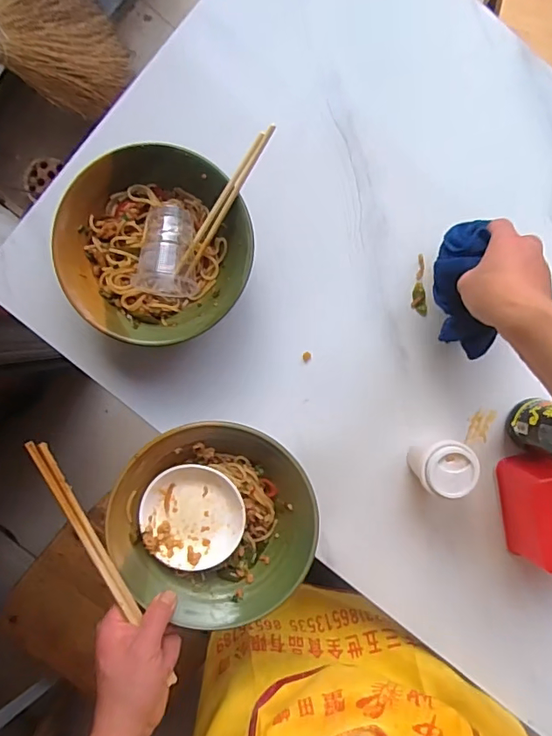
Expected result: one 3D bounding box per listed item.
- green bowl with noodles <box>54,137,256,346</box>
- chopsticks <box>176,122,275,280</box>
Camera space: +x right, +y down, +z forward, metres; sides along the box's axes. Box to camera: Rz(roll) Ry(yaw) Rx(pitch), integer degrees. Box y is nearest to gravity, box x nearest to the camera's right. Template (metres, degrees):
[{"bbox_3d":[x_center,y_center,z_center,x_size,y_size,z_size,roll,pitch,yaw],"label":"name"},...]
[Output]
[{"bbox_3d":[-0.120,-0.121,0.506,0.180,0.069,0.192,0,94,-2],"label":"green bowl with noodles"},{"bbox_3d":[-0.051,-0.160,0.481,0.016,0.014,0.163,36,113,-4],"label":"chopsticks"}]

